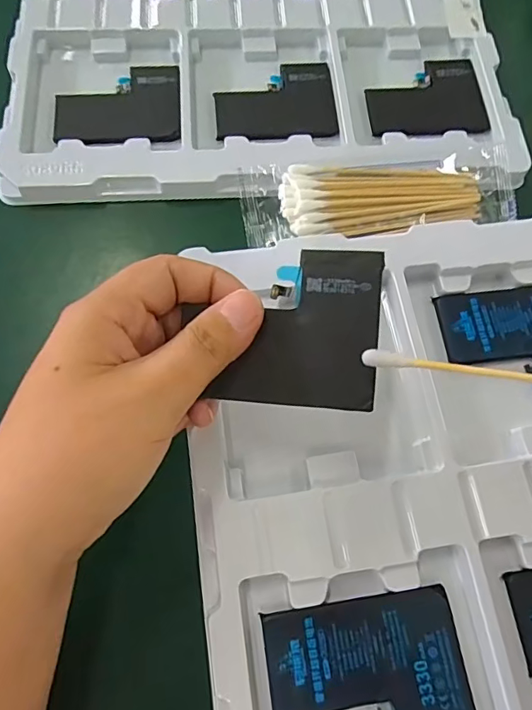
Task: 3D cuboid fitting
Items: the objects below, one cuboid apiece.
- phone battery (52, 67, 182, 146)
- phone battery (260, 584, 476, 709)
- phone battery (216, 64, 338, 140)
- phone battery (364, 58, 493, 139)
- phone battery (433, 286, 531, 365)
[{"bbox_3d":[-0.092,-0.157,0.309,0.077,0.006,0.064,-6,68,-3],"label":"phone battery"},{"bbox_3d":[0.041,0.127,0.191,0.076,0.005,0.060,-7,68,-3],"label":"phone battery"},{"bbox_3d":[0.006,-0.163,0.318,0.077,0.004,0.063,-8,68,-4],"label":"phone battery"},{"bbox_3d":[0.105,-0.170,0.326,0.076,0.004,0.064,-5,68,-3],"label":"phone battery"},{"bbox_3d":[0.127,-0.007,0.242,0.076,0.004,0.061,-5,68,-3],"label":"phone battery"}]

